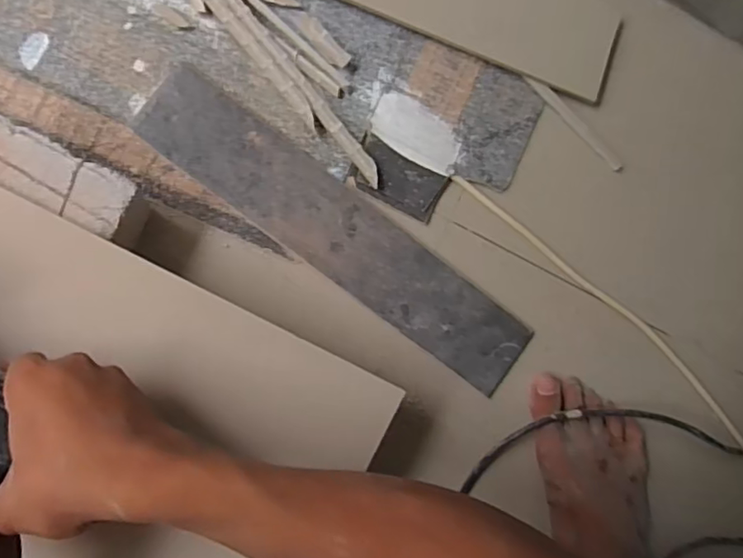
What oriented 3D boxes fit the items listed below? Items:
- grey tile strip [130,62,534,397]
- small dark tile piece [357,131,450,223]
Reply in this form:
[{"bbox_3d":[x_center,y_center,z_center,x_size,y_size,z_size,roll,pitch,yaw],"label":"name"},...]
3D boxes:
[{"bbox_3d":[-0.026,-0.039,0.506,0.390,0.012,0.078,36,86,-8],"label":"grey tile strip"},{"bbox_3d":[0.026,-0.088,0.514,0.081,0.006,0.047,26,87,-9],"label":"small dark tile piece"}]

